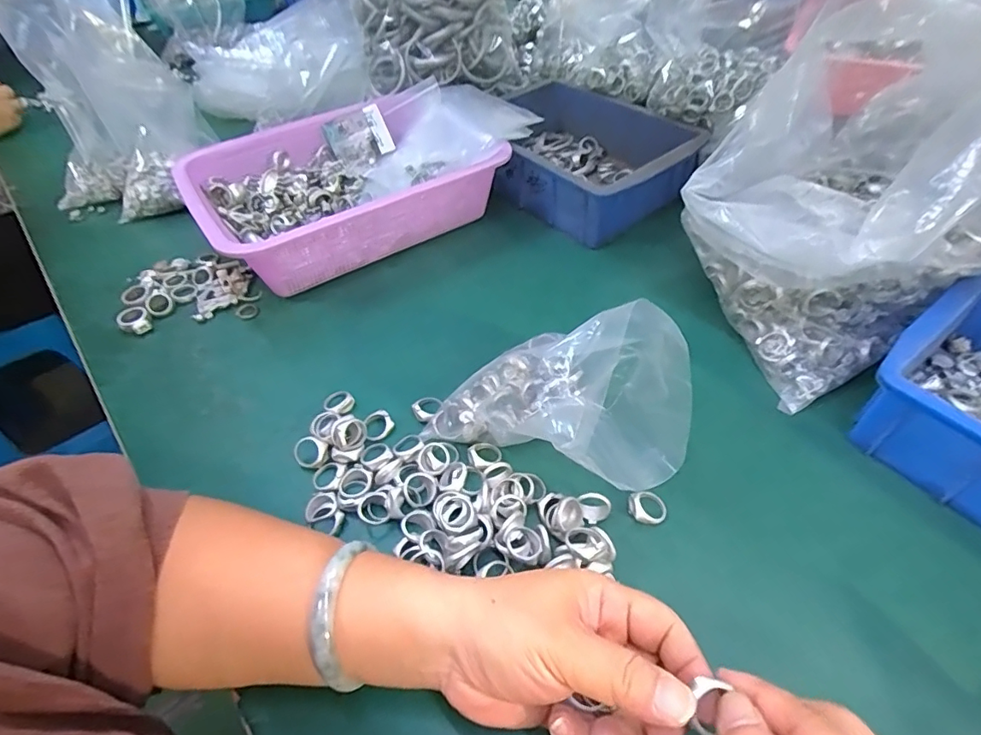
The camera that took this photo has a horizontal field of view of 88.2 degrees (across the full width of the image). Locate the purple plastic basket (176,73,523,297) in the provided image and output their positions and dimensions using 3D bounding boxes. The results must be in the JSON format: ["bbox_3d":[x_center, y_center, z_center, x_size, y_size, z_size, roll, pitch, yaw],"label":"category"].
[{"bbox_3d":[-0.140,-0.199,0.562,0.335,0.090,0.224,-31,54,-23],"label":"purple plastic basket"}]

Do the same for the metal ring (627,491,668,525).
[{"bbox_3d":[0.103,0.092,0.332,0.025,0.006,0.021,12,59,-7],"label":"metal ring"}]

